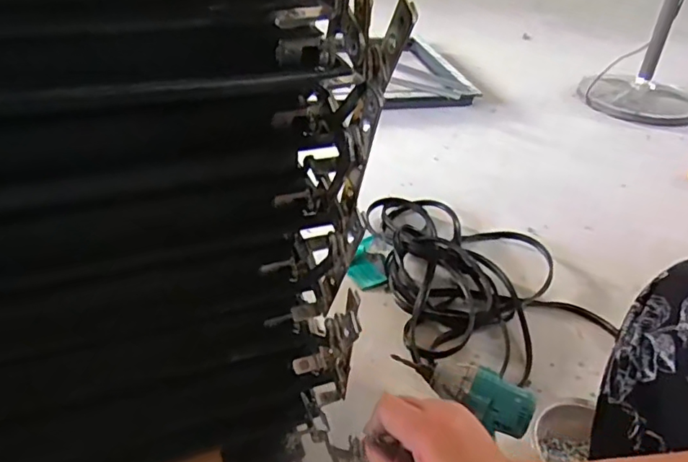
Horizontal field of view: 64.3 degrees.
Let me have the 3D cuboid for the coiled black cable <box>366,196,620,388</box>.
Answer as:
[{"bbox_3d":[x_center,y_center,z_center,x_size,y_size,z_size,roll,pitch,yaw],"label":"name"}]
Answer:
[{"bbox_3d":[0.288,0.081,1.205,0.448,0.068,0.576,-1,36,-9],"label":"coiled black cable"}]

